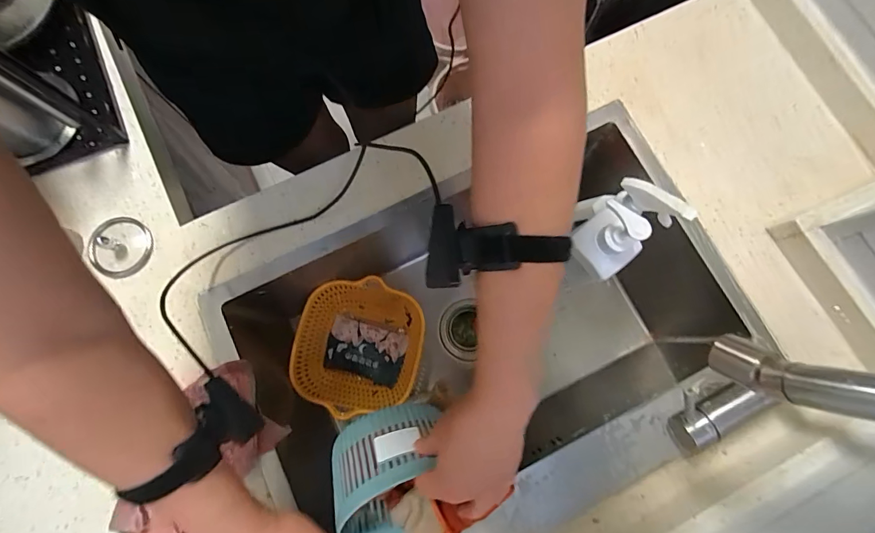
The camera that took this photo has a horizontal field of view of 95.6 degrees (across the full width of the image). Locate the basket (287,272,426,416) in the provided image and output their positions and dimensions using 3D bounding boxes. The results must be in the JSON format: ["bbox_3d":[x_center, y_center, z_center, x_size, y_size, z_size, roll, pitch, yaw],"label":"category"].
[{"bbox_3d":[-0.127,0.132,0.666,0.203,0.074,0.209,0,77,0],"label":"basket"}]

